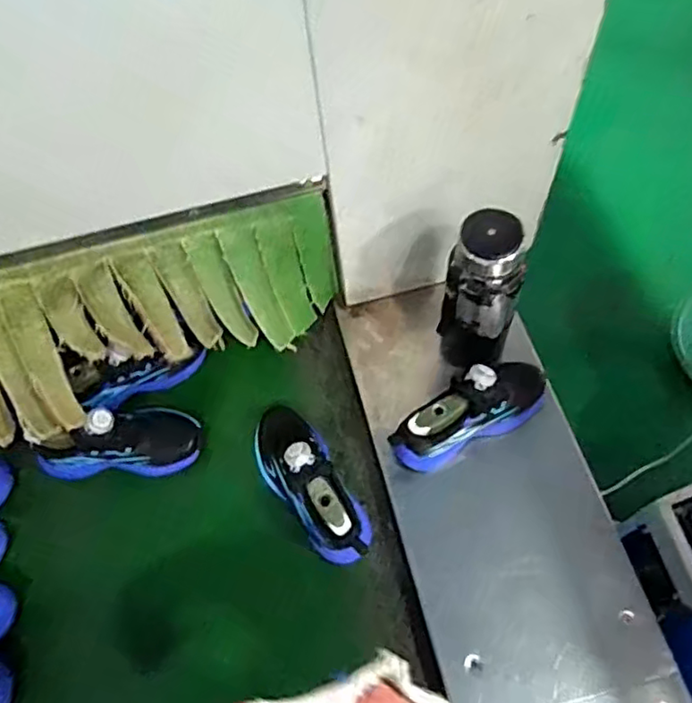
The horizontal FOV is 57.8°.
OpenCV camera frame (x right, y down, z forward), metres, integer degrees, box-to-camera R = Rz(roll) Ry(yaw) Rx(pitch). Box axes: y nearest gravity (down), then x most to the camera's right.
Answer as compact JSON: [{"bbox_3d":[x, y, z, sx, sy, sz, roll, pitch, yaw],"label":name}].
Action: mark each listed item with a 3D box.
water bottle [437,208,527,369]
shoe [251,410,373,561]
[{"bbox_3d":[0.156,-0.052,0.731,0.093,0.243,0.073,19,65,13],"label":"water bottle"},{"bbox_3d":[-0.043,0.143,0.737,0.082,0.106,0.213,-33,65,-14],"label":"shoe"}]

